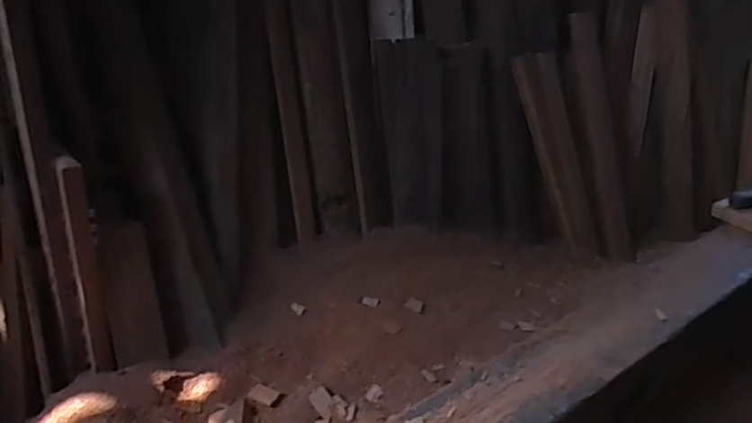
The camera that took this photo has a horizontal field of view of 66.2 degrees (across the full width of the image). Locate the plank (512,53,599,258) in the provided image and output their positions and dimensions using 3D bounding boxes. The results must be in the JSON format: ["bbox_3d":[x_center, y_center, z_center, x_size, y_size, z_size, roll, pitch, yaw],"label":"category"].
[{"bbox_3d":[0.583,-0.173,1.806,0.141,0.648,0.033,-22,7,-18],"label":"plank"}]

